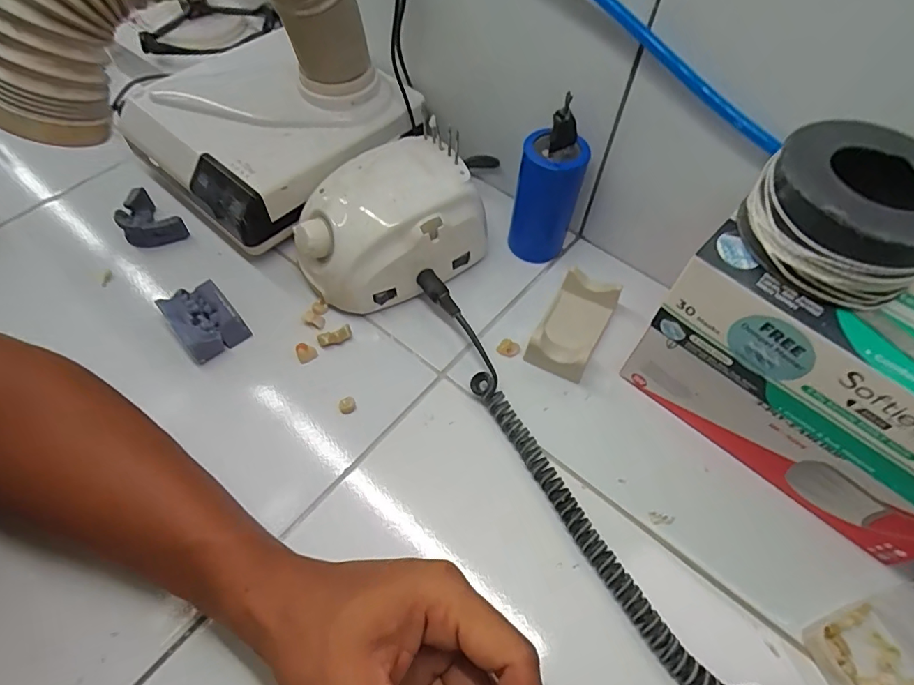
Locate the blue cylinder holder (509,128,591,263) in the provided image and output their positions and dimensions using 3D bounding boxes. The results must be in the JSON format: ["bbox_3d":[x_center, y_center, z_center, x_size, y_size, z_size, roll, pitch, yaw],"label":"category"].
[{"bbox_3d":[0.073,-0.117,0.411,0.047,0.104,0.037,33,62,17],"label":"blue cylinder holder"}]

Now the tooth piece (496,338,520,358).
[{"bbox_3d":[0.041,0.005,0.388,0.016,0.008,0.011,19,59,9],"label":"tooth piece"}]

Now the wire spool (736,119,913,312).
[{"bbox_3d":[0.189,-0.061,0.236,0.082,0.047,0.078,1,58,-2],"label":"wire spool"}]

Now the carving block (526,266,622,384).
[{"bbox_3d":[0.091,-0.015,0.386,0.044,0.033,0.082,26,60,13],"label":"carving block"}]

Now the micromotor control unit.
[{"bbox_3d":[-0.058,-0.089,0.406,0.140,0.091,0.101,-35,66,-22],"label":"micromotor control unit"}]

